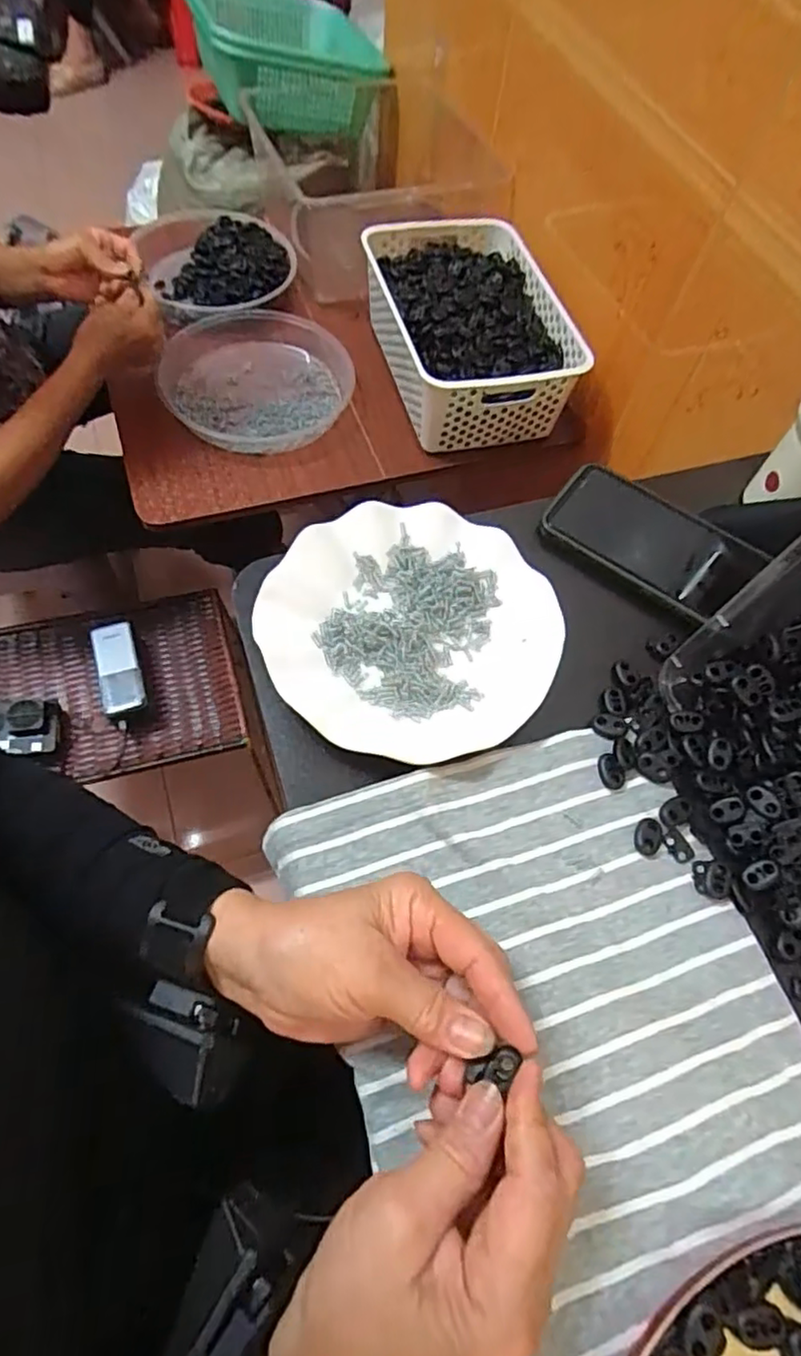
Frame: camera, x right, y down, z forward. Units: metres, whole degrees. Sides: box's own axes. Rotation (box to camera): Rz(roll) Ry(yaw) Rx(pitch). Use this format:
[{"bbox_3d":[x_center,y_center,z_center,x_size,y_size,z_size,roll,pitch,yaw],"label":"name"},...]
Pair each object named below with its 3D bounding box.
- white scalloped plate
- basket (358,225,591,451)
[{"bbox_3d":[0.007,-0.033,0.403,0.176,0.029,0.177,1,63,-2],"label":"white scalloped plate"},{"bbox_3d":[0.088,-0.441,0.811,0.210,0.102,0.316,-14,65,-11],"label":"basket"}]

